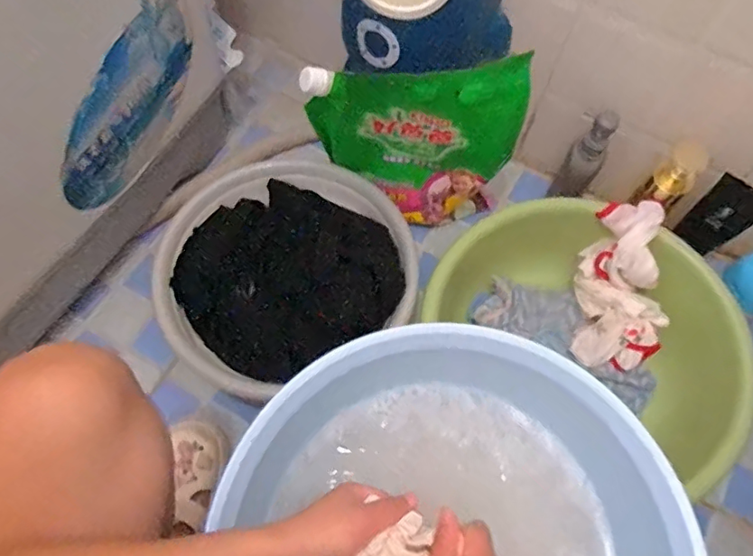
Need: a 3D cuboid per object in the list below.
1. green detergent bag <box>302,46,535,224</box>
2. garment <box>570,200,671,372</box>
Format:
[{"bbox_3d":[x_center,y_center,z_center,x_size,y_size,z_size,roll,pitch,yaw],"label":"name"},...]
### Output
[{"bbox_3d":[0.049,-0.172,0.748,0.269,0.299,0.058,2,63,-1],"label":"green detergent bag"},{"bbox_3d":[0.336,0.009,0.766,0.111,0.091,0.230,8,85,2],"label":"garment"}]

